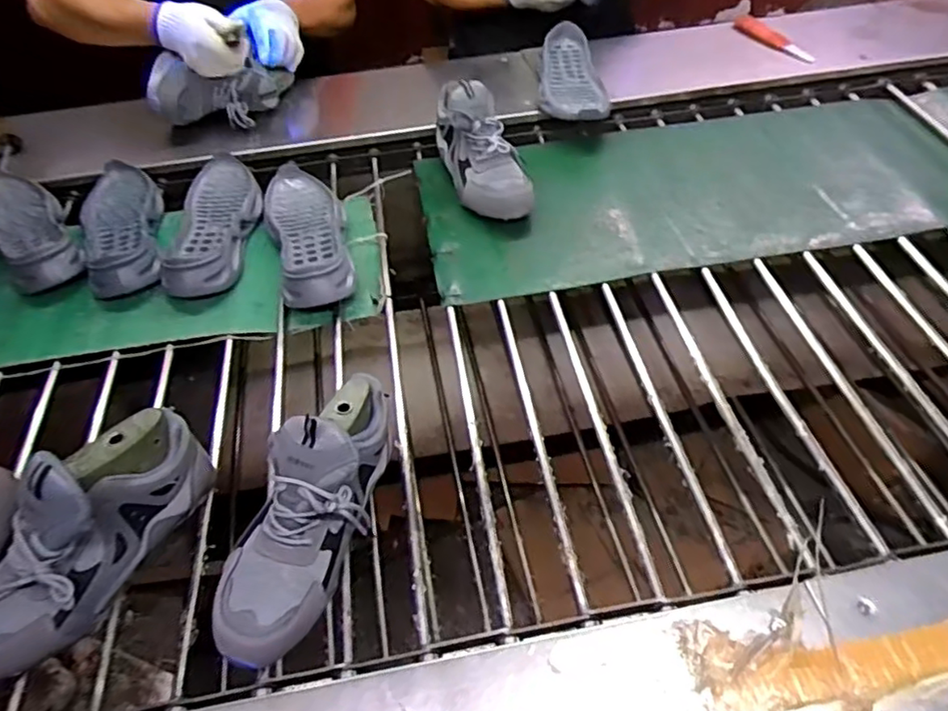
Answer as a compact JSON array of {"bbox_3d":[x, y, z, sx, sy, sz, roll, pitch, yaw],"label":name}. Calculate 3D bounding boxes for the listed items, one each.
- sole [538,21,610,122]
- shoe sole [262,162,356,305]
[{"bbox_3d":[0.170,-0.488,1.080,0.114,0.043,0.283,2,50,4],"label":"sole"},{"bbox_3d":[-0.235,-0.177,0.888,0.107,0.041,0.294,-16,51,-11],"label":"shoe sole"}]

